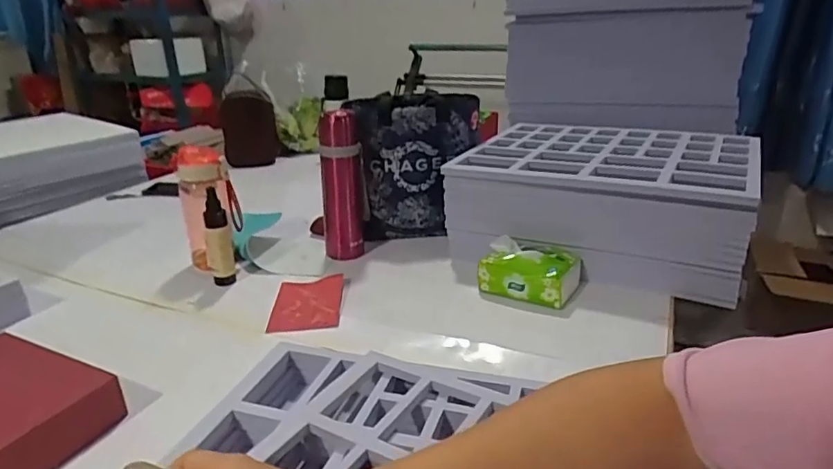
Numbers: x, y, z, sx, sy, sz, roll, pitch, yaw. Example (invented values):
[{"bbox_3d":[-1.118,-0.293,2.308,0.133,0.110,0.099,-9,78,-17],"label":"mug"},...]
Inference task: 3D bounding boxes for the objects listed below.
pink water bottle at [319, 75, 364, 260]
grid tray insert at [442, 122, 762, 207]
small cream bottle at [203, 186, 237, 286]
[{"bbox_3d":[-0.126,-0.109,0.897,0.069,0.283,0.070,-4,22,-6],"label":"pink water bottle"},{"bbox_3d":[0.301,-0.134,0.876,0.417,0.027,0.328,12,26,29],"label":"grid tray insert"},{"bbox_3d":[-0.302,0.011,0.840,0.035,0.160,0.032,-10,24,-20],"label":"small cream bottle"}]

